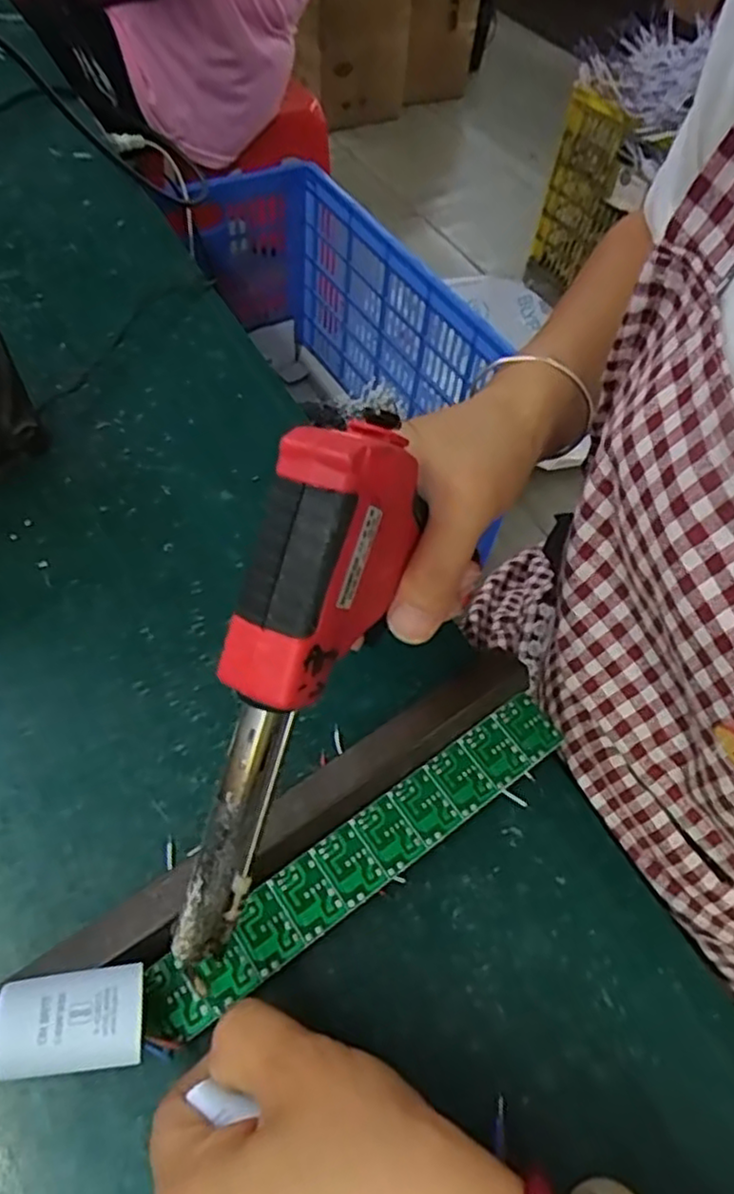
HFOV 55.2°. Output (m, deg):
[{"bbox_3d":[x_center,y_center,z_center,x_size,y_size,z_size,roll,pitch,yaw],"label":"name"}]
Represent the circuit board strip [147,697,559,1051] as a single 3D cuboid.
[{"bbox_3d":[0.002,0.097,0.274,0.185,0.004,0.027,-31,67,-20],"label":"circuit board strip"}]

